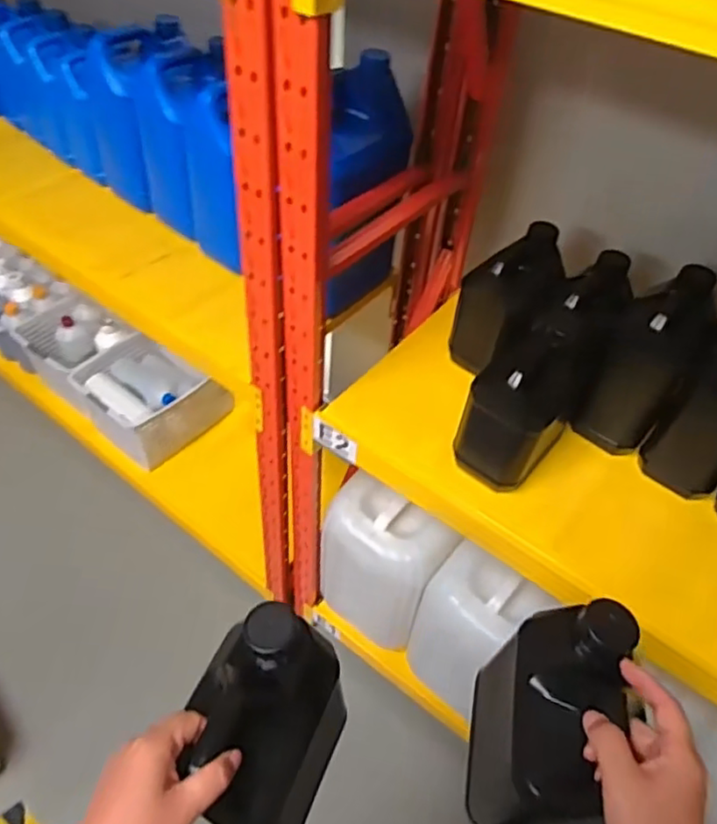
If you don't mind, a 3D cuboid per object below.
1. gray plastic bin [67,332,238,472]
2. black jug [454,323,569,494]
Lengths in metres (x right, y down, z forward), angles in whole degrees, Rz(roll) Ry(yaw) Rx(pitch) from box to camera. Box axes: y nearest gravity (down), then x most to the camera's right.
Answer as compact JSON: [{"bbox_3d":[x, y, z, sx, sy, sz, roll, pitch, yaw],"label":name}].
[{"bbox_3d":[-0.557,-0.039,1.646,0.305,0.169,0.302,29,53,20],"label":"gray plastic bin"},{"bbox_3d":[0.212,-0.015,0.806,0.111,0.194,0.170,26,52,17],"label":"black jug"}]

